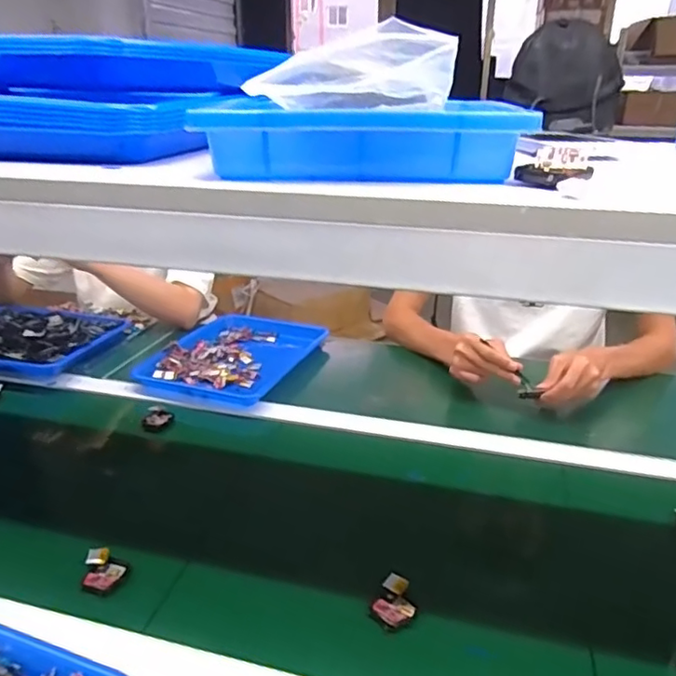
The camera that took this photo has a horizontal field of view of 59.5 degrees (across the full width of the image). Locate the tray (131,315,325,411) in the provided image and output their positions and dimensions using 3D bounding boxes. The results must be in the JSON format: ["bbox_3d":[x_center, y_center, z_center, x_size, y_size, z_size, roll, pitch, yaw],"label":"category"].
[{"bbox_3d":[-0.177,0.025,1.052,0.225,0.024,0.334,11,26,22],"label":"tray"}]

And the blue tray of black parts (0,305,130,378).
[{"bbox_3d":[-0.567,-0.006,1.068,0.303,0.040,0.229,8,25,17],"label":"blue tray of black parts"}]

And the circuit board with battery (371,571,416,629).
[{"bbox_3d":[0.058,0.262,0.588,0.039,0.015,0.053,11,26,22],"label":"circuit board with battery"}]

